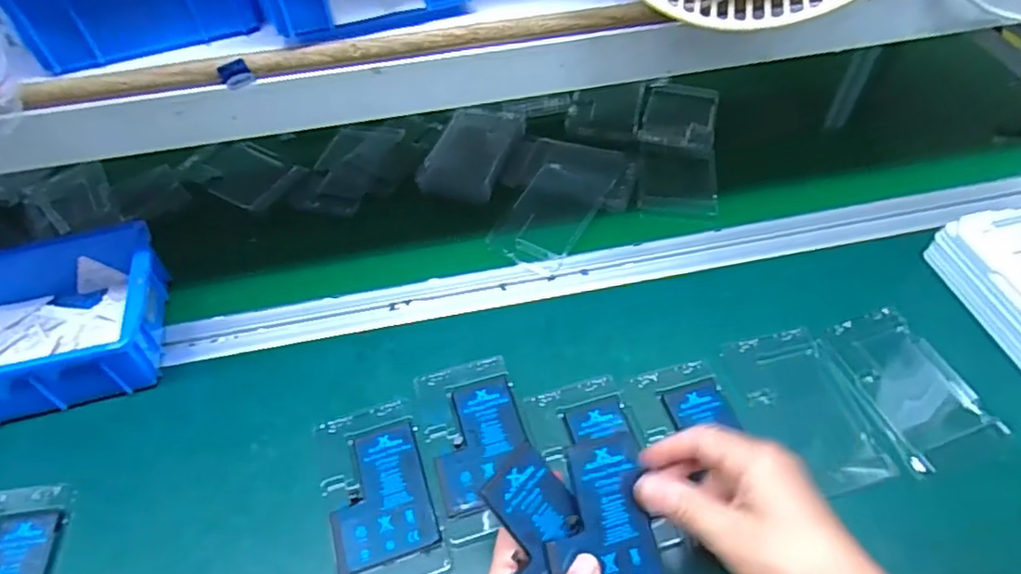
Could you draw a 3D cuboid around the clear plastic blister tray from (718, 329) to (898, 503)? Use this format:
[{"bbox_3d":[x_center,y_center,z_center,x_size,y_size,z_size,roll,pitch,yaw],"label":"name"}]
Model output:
[{"bbox_3d":[0.214,0.090,0.459,0.091,0.006,0.123,-12,52,-7],"label":"clear plastic blister tray"}]

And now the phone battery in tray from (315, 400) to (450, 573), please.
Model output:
[{"bbox_3d":[-0.091,0.142,0.427,0.071,0.010,0.128,-15,52,-9],"label":"phone battery in tray"}]

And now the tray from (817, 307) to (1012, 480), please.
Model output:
[{"bbox_3d":[0.299,0.072,0.469,0.083,0.007,0.118,-17,53,-11],"label":"tray"}]

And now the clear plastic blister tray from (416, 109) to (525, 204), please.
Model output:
[{"bbox_3d":[-0.038,-0.139,0.632,0.079,0.018,0.125,12,53,12],"label":"clear plastic blister tray"}]

